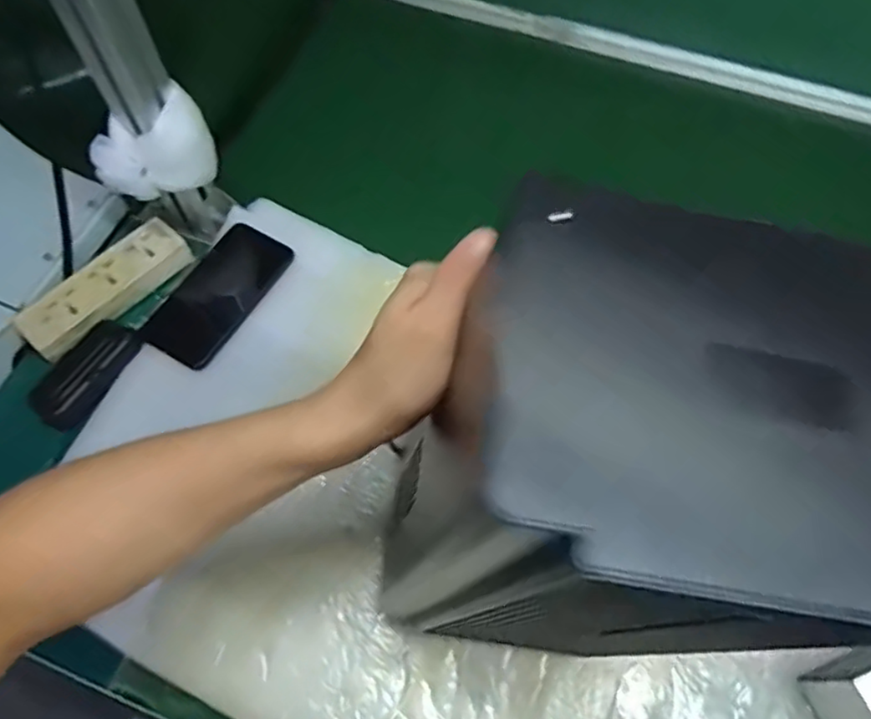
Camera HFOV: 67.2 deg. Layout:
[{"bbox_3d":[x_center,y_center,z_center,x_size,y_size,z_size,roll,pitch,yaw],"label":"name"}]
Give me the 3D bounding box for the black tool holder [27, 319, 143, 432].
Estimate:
[{"bbox_3d":[-0.332,0.010,0.618,0.059,0.016,0.110,25,66,13],"label":"black tool holder"}]

